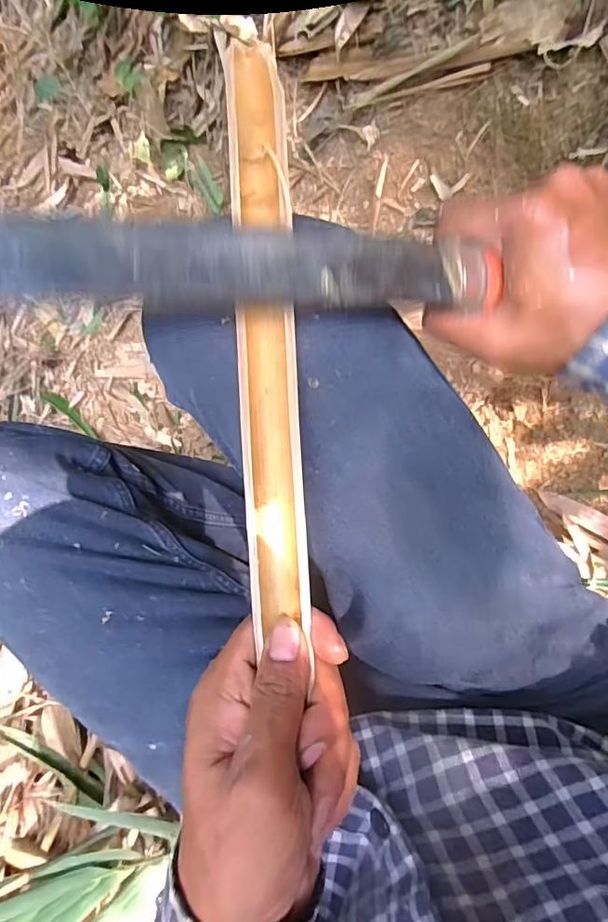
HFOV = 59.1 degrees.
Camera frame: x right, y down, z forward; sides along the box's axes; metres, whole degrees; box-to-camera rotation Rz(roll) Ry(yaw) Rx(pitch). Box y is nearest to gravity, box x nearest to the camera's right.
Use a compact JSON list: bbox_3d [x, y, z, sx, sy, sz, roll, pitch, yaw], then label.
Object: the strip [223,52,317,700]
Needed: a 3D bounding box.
[{"bbox_3d":[-0.016,-0.065,0.244,0.027,0.008,0.264,-4,84,6],"label":"strip"}]

